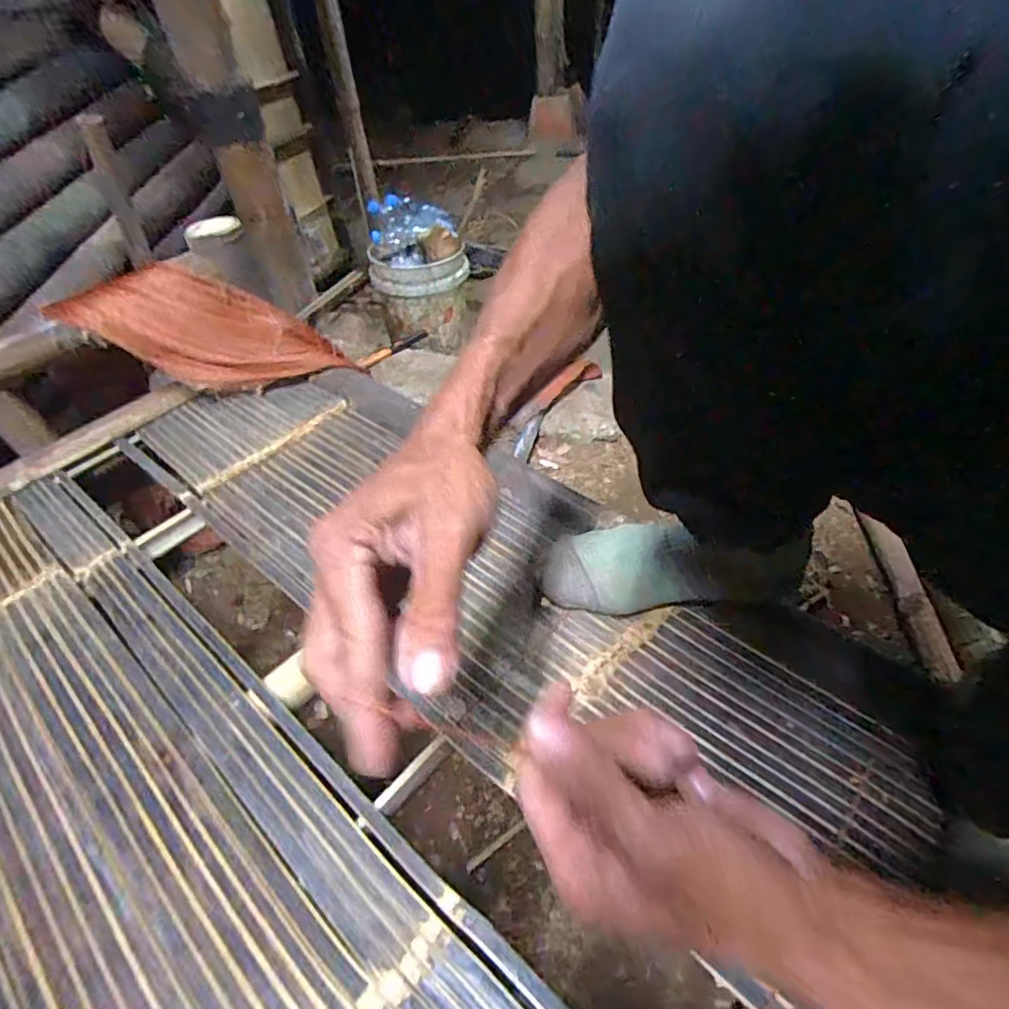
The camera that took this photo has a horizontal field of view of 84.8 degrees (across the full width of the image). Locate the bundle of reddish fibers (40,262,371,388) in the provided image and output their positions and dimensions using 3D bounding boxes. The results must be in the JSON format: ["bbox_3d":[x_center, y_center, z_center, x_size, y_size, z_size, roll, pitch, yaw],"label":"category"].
[{"bbox_3d":[-0.409,-0.245,0.779,0.356,0.100,0.134,8,40,-22],"label":"bundle of reddish fibers"}]

